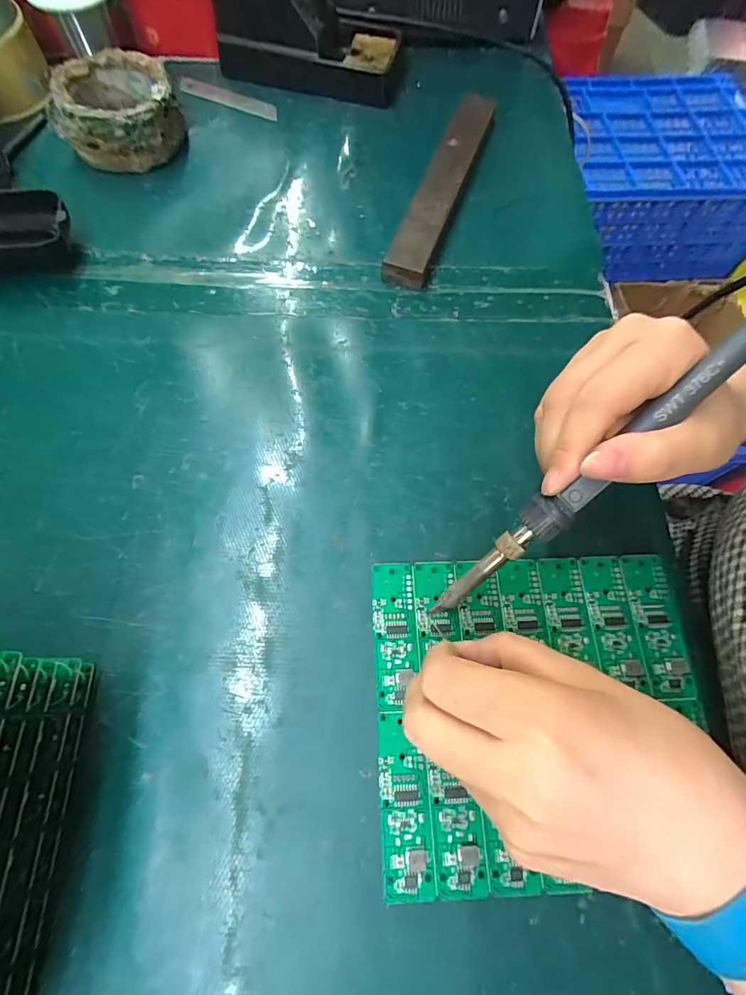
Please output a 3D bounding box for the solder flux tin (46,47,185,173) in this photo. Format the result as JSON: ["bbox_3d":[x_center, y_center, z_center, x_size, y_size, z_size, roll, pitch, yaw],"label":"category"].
[{"bbox_3d":[-0.198,-0.300,0.358,0.088,0.045,0.083,1,68,-2],"label":"solder flux tin"}]

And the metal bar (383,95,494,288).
[{"bbox_3d":[0.057,-0.251,0.358,0.034,0.016,0.221,19,68,5],"label":"metal bar"}]

